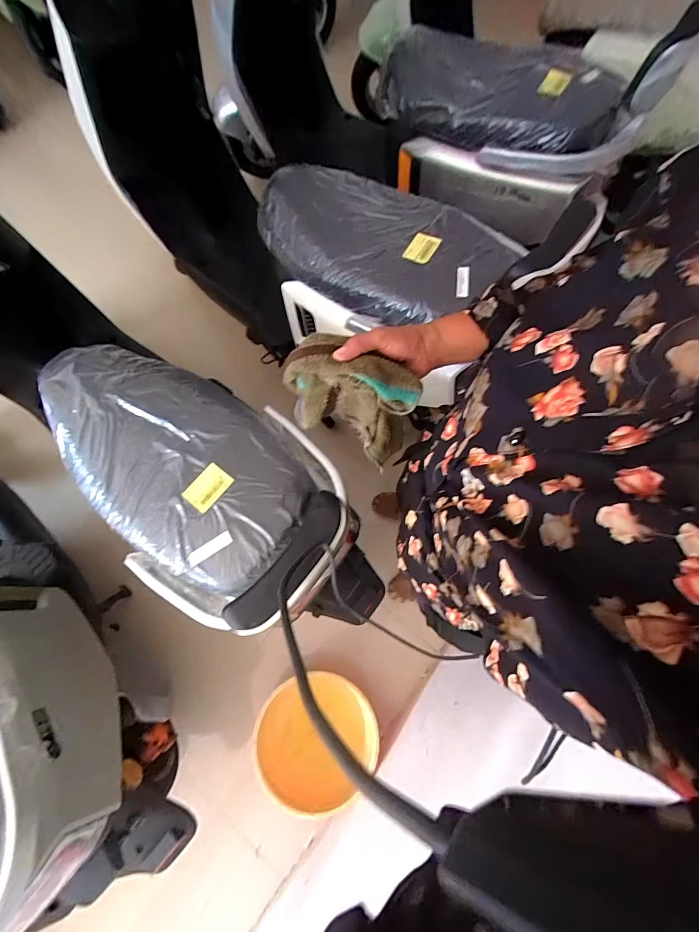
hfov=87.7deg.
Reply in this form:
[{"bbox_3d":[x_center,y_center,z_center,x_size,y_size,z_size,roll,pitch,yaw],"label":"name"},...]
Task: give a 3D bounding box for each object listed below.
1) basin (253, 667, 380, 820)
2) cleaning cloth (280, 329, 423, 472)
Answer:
[{"bbox_3d":[-0.103,0.874,1.177,0.372,0.139,0.347,0,74,0],"label":"basin"},{"bbox_3d":[0.001,-0.080,0.495,0.155,0.182,0.086,26,76,8],"label":"cleaning cloth"}]

